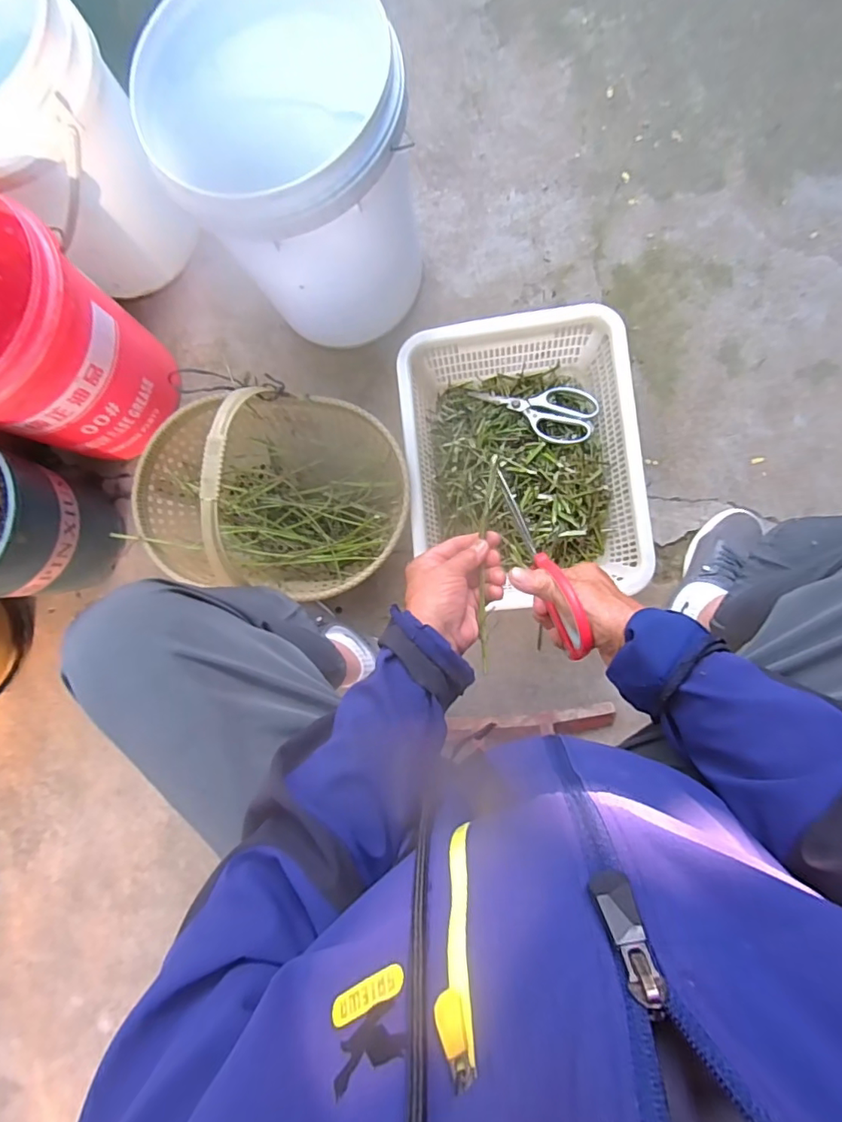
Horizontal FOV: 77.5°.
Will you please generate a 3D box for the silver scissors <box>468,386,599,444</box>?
[{"bbox_3d":[0.173,-0.235,0.819,0.192,0.019,0.086,12,86,8],"label":"silver scissors"}]

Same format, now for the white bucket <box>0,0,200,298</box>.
[{"bbox_3d":[-0.563,-0.630,0.824,0.302,0.366,0.280,-1,84,7],"label":"white bucket"}]

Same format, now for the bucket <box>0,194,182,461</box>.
[{"bbox_3d":[-0.579,-0.315,0.790,0.279,0.300,0.280,-1,86,9],"label":"bucket"}]

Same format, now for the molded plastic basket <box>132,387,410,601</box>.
[{"bbox_3d":[-0.228,-0.105,0.768,0.409,0.281,0.280,5,85,8],"label":"molded plastic basket"}]

